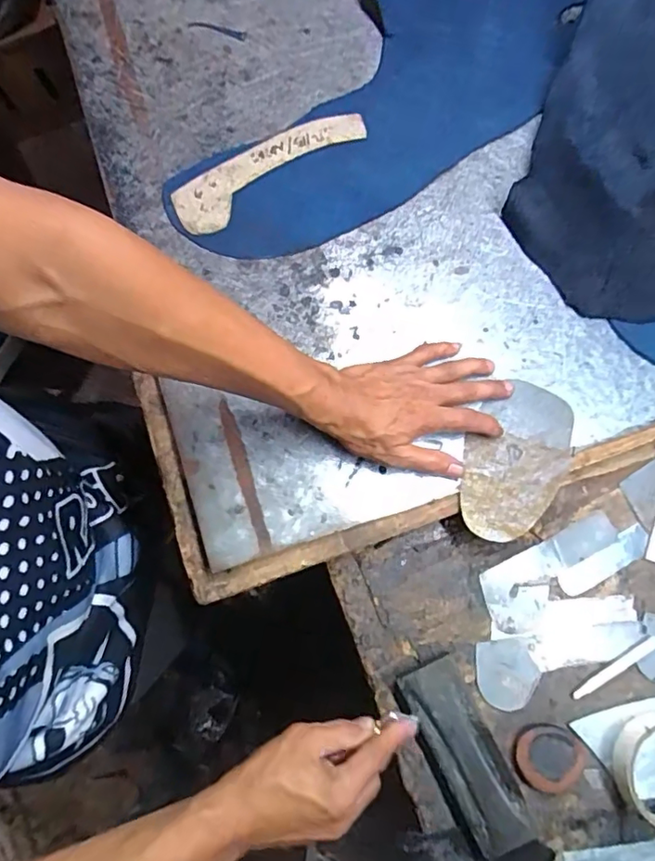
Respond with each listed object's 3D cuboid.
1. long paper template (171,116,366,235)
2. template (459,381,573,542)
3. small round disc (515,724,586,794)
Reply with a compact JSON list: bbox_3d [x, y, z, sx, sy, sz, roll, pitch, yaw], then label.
[{"bbox_3d":[-0.059,-0.263,0.547,0.205,0.007,0.052,-36,87,-8],"label":"long paper template"},{"bbox_3d":[0.167,0.027,0.491,0.084,0.005,0.147,29,74,5],"label":"template"},{"bbox_3d":[0.185,0.273,0.458,0.057,0.011,0.049,9,80,2],"label":"small round disc"}]

